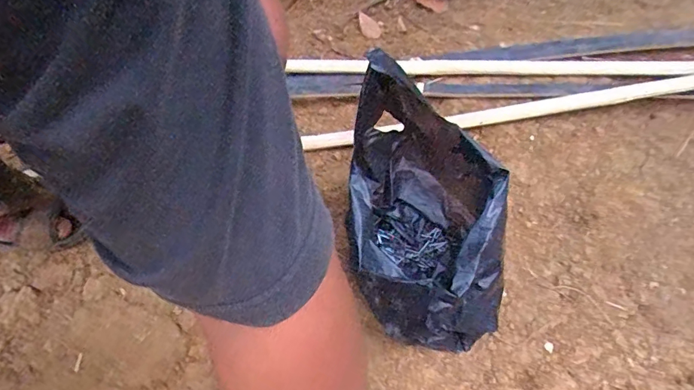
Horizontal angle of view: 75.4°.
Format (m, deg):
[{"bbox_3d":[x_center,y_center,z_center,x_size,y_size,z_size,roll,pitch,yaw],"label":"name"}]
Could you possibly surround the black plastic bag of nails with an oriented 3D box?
[{"bbox_3d":[0.072,0.018,0.425,0.142,0.204,0.190,2,51,6],"label":"black plastic bag of nails"}]

